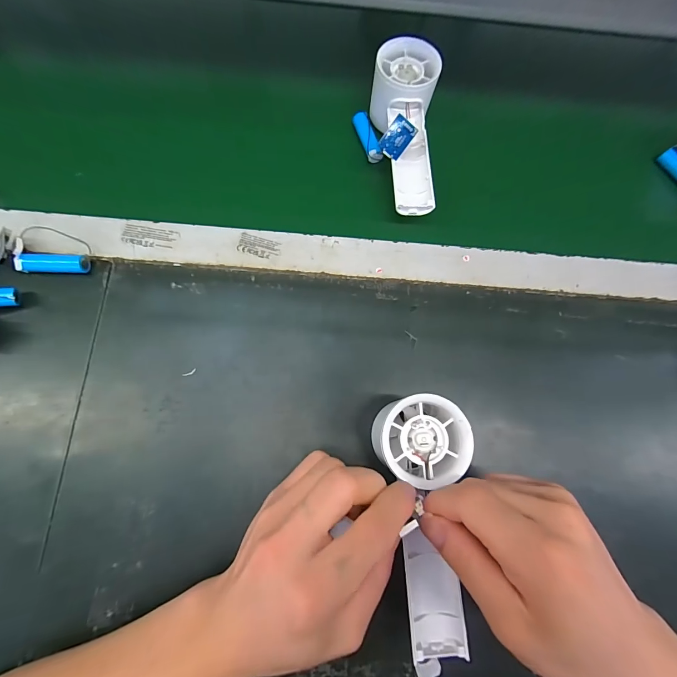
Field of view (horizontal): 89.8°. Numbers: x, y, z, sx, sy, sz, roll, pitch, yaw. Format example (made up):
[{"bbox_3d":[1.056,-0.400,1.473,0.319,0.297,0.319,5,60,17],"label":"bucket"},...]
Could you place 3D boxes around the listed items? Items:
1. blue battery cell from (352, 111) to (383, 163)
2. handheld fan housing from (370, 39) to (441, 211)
[{"bbox_3d":[0.028,-0.195,0.329,0.014,0.012,0.055,-17,79,-4],"label":"blue battery cell"},{"bbox_3d":[0.058,-0.186,0.306,0.056,0.050,0.153,4,78,1],"label":"handheld fan housing"}]

